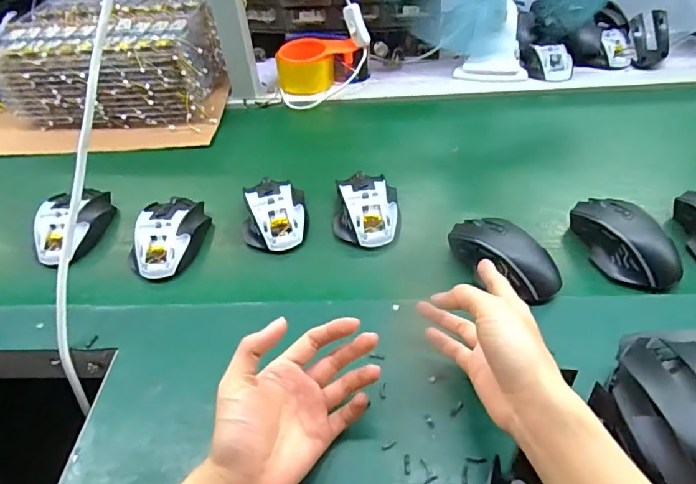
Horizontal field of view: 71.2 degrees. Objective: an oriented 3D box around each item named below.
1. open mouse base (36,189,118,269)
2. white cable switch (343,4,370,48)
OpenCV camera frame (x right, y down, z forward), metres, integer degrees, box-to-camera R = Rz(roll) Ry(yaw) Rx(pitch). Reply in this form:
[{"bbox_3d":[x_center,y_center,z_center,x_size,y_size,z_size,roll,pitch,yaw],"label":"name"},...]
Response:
[{"bbox_3d":[-0.315,-0.024,0.564,0.067,0.043,0.116,4,46,10],"label":"open mouse base"},{"bbox_3d":[0.014,-0.331,0.743,0.021,0.062,0.022,-20,27,11],"label":"white cable switch"}]

